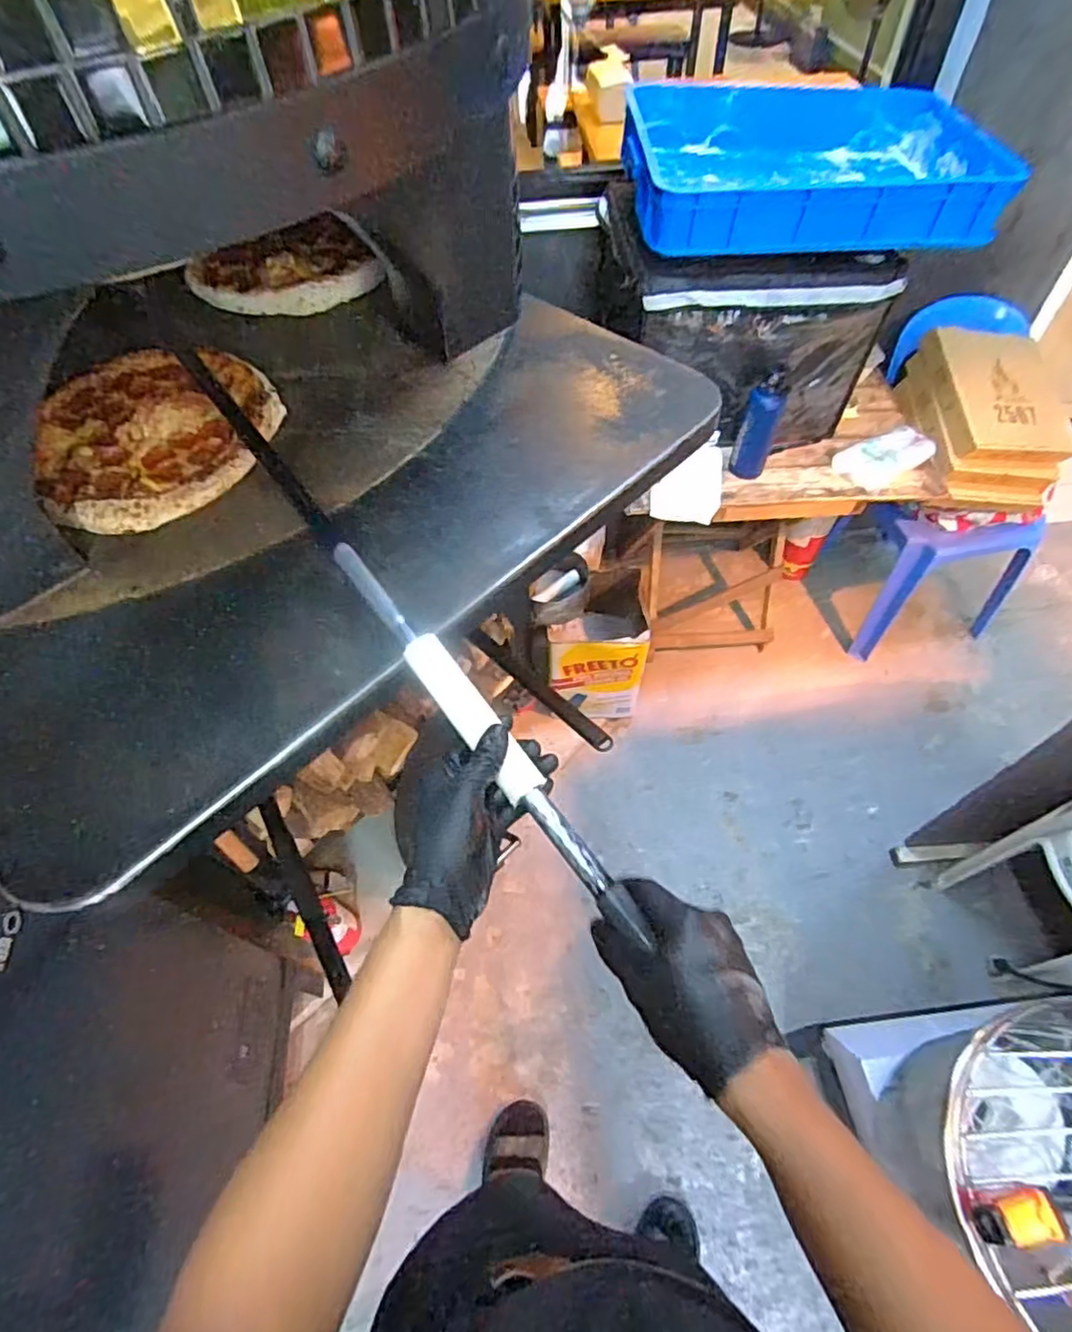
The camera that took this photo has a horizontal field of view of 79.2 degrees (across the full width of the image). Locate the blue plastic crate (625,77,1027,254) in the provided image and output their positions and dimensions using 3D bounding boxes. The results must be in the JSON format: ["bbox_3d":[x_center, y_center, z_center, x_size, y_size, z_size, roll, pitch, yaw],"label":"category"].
[{"bbox_3d":[0.481,-0.906,1.174,0.627,0.113,0.478,0,56,3],"label":"blue plastic crate"}]

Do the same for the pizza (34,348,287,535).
[{"bbox_3d":[-0.424,-0.270,0.715,0.249,0.029,0.293,-34,61,-19],"label":"pizza"}]

